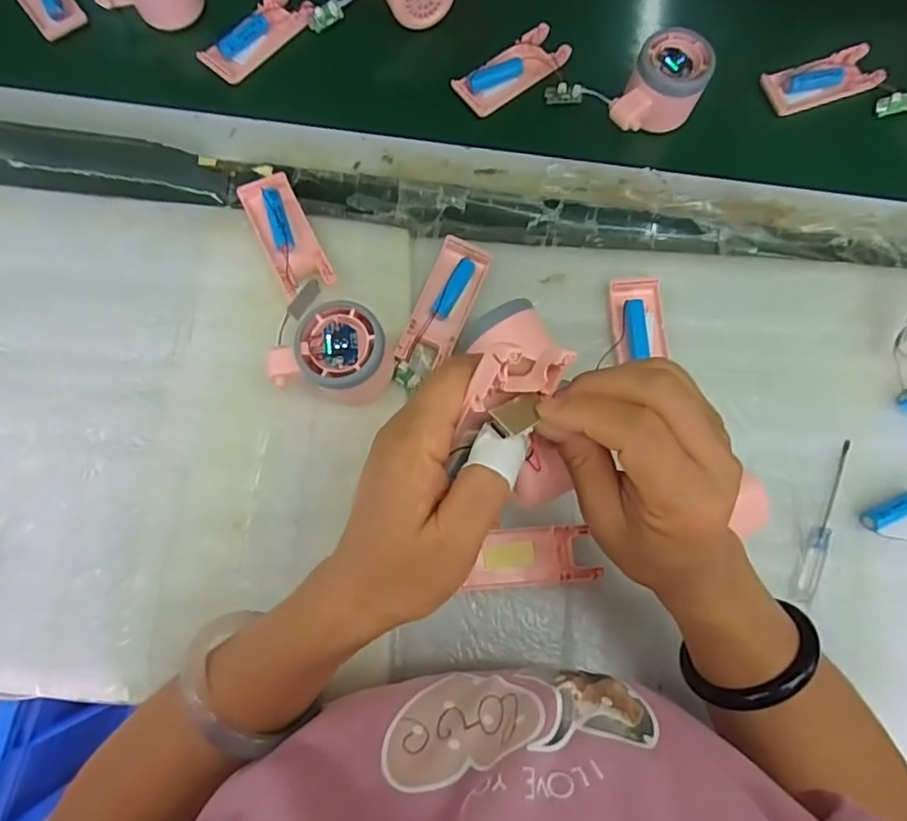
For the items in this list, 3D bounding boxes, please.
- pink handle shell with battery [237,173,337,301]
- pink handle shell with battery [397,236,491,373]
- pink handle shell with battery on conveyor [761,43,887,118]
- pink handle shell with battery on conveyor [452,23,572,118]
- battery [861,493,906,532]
[{"bbox_3d":[-0.126,-0.132,0.427,0.038,0.027,0.106,-26,78,-7],"label":"pink handle shell with battery"},{"bbox_3d":[-0.006,-0.080,0.422,0.038,0.020,0.102,20,77,4],"label":"pink handle shell with battery"},{"bbox_3d":[0.319,-0.286,0.486,0.101,0.015,0.043,-20,78,-6],"label":"pink handle shell with battery on conveyor"},{"bbox_3d":[0.050,-0.291,0.483,0.102,0.012,0.041,-36,80,-9],"label":"pink handle shell with battery on conveyor"},{"bbox_3d":[0.312,0.069,0.395,0.051,0.012,0.014,-22,78,-7],"label":"battery"}]

